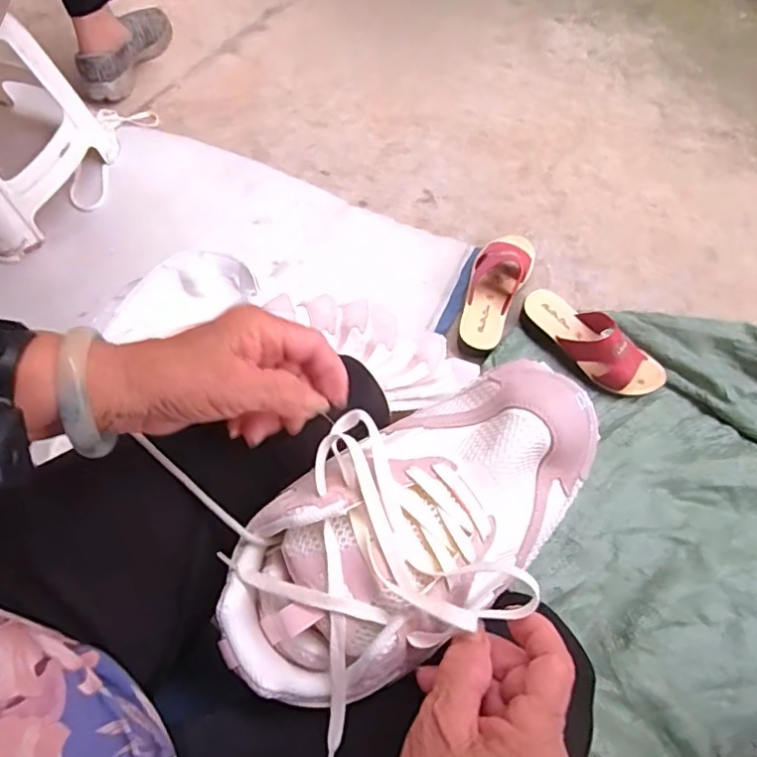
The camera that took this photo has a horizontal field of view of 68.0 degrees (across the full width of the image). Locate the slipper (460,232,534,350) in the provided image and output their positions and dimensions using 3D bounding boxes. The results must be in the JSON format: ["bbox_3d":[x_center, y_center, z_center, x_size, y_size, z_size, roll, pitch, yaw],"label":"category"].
[{"bbox_3d":[0.183,-0.150,0.877,0.084,0.064,0.217,25,67,8],"label":"slipper"}]

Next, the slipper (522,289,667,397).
[{"bbox_3d":[0.319,-0.058,0.831,0.226,0.067,0.089,37,69,12],"label":"slipper"}]

